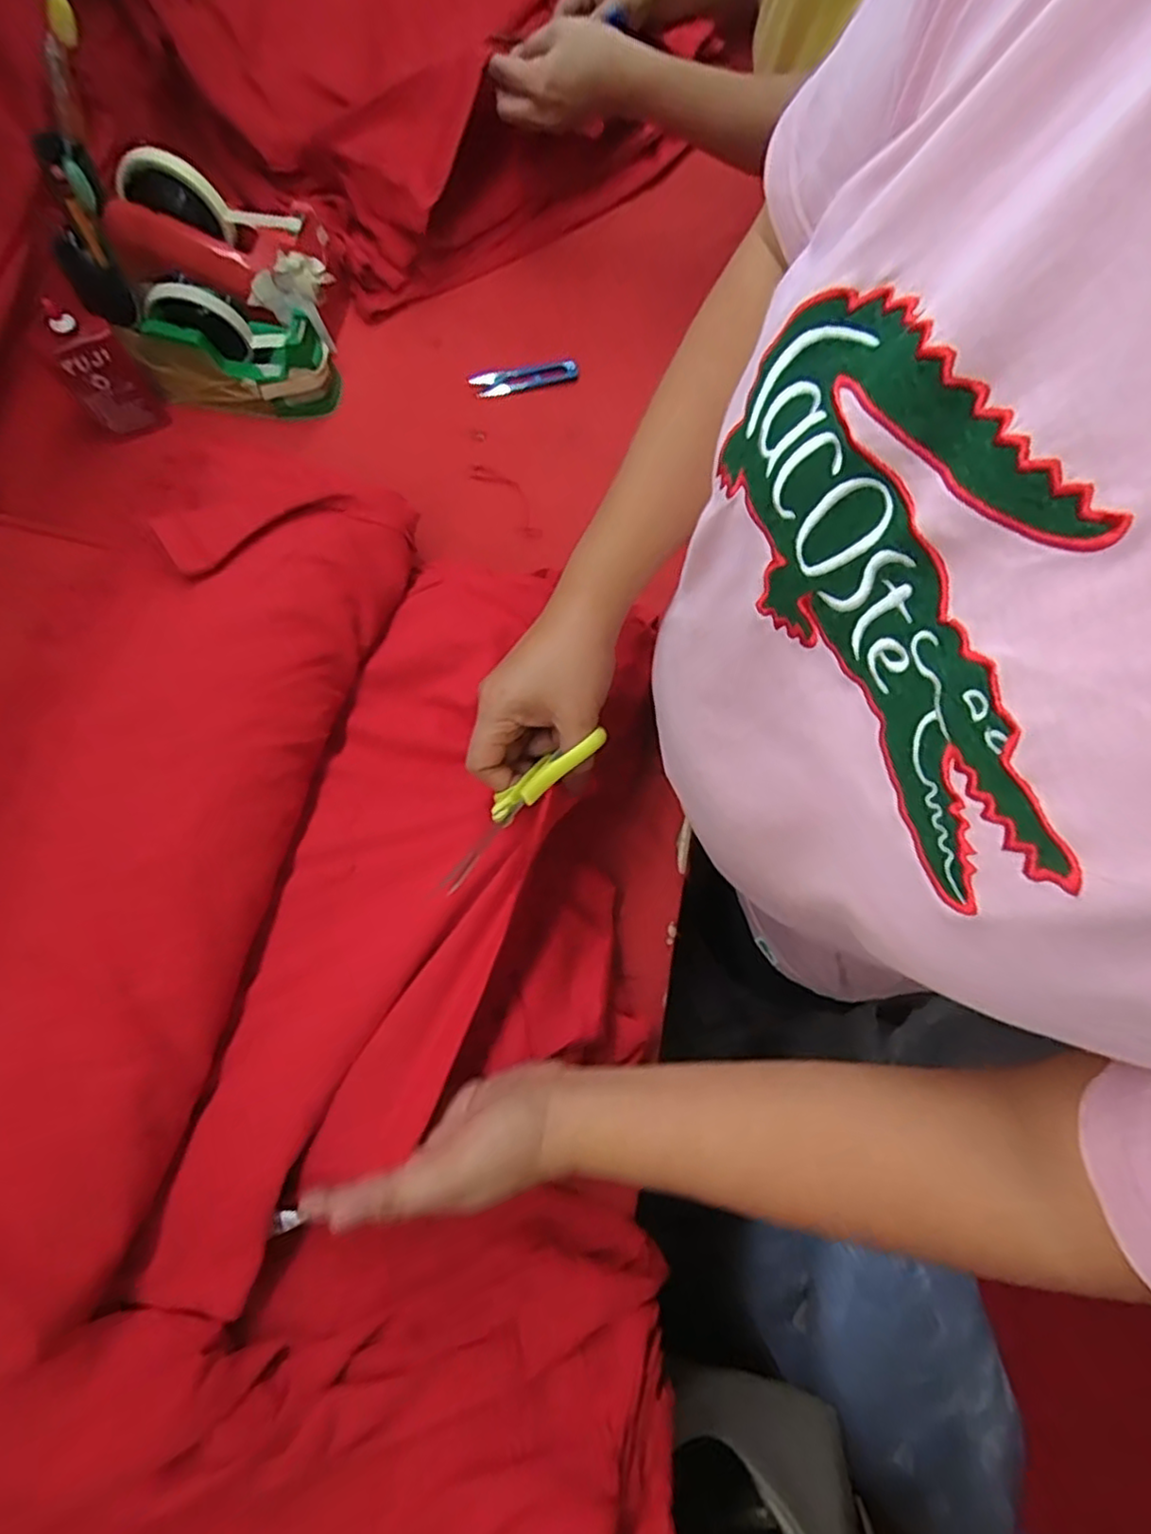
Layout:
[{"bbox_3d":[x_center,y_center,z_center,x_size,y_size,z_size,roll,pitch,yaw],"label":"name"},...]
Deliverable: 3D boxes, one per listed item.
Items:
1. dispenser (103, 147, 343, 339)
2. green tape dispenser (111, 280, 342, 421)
[{"bbox_3d":[-0.307,-0.453,0.600,0.188,0.098,0.078,4,73,-18],"label":"dispenser"},{"bbox_3d":[-0.302,-0.372,0.596,0.154,0.098,0.064,-1,74,0],"label":"green tape dispenser"}]

